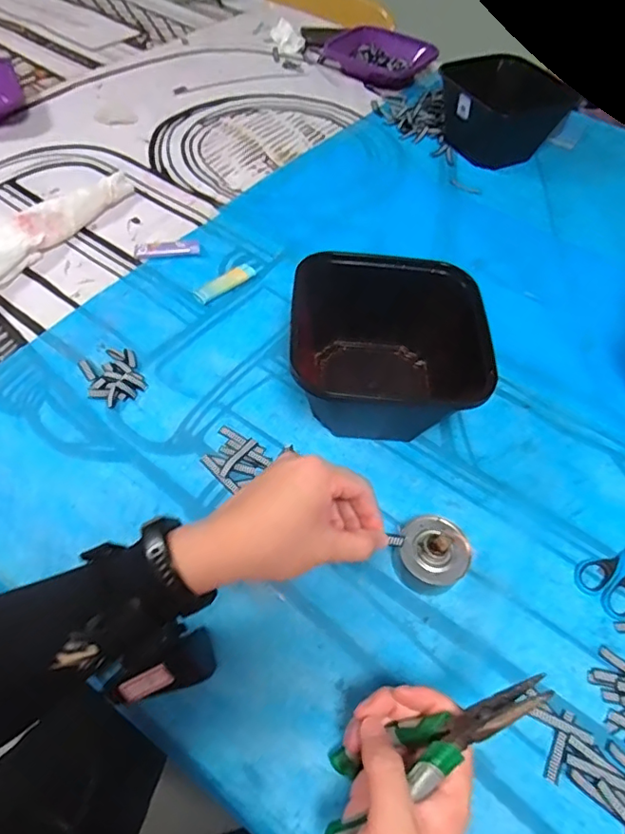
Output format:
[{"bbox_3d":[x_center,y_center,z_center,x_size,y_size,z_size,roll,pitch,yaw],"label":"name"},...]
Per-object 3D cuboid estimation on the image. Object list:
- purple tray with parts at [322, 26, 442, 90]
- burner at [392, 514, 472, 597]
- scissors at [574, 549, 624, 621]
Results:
[{"bbox_3d":[0.139,-0.721,1.080,0.172,0.036,0.203,-35,67,-27],"label":"purple tray with parts"},{"bbox_3d":[0.103,0.117,0.465,0.058,0.045,0.057,2,54,-3],"label":"burner"},{"bbox_3d":[0.294,0.133,0.494,0.120,0.008,0.053,-26,60,-22],"label":"scissors"}]

